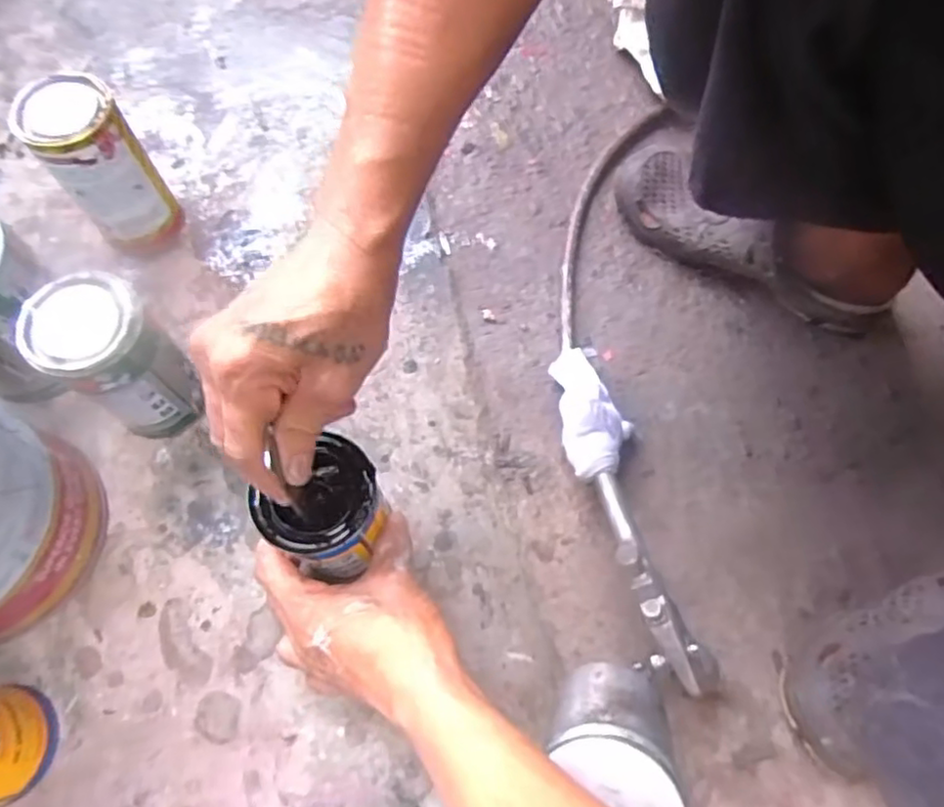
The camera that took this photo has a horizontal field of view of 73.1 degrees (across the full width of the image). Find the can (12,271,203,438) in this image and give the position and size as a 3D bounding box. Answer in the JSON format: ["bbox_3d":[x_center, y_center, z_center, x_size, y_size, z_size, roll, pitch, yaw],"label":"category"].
[{"bbox_3d":[-0.252,-0.027,0.465,0.071,0.136,0.069,1,69,-2],"label":"can"}]

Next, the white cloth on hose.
[{"bbox_3d":[0.101,0.003,0.522,0.064,0.050,0.120,-7,70,-5],"label":"white cloth on hose"}]

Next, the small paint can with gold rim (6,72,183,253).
[{"bbox_3d":[-0.300,-0.190,0.525,0.068,0.132,0.074,1,69,-2],"label":"small paint can with gold rim"}]

